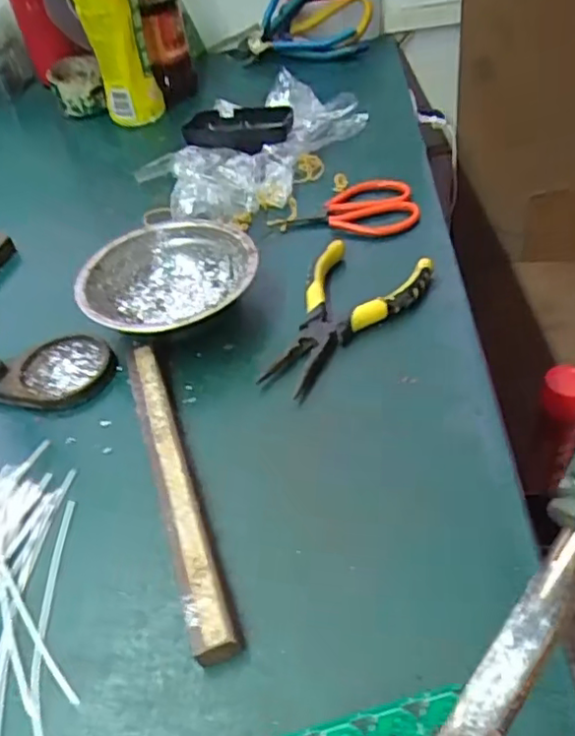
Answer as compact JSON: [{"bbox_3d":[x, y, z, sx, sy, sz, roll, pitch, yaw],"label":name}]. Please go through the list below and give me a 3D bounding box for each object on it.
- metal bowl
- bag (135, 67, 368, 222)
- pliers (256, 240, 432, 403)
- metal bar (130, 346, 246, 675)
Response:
[{"bbox_3d":[-0.083,-0.055,0.460,0.122,0.045,0.118,-3,44,3],"label":"metal bowl"},{"bbox_3d":[-0.026,-0.205,0.578,0.194,0.058,0.123,-26,48,-19],"label":"bag"},{"bbox_3d":[0.043,-0.033,0.434,0.081,0.028,0.139,14,48,20],"label":"pliers"},{"bbox_3d":[-0.065,0.062,0.355,0.021,0.017,0.209,-17,45,-11],"label":"metal bar"}]

